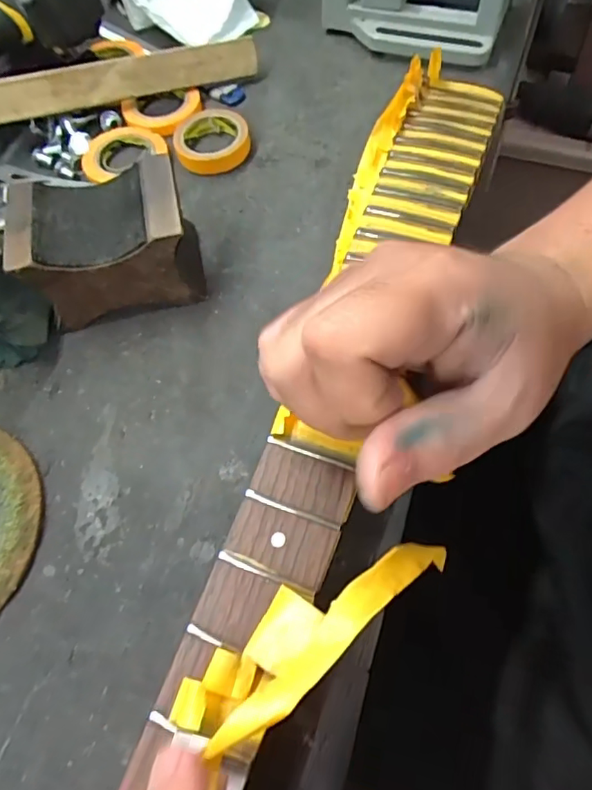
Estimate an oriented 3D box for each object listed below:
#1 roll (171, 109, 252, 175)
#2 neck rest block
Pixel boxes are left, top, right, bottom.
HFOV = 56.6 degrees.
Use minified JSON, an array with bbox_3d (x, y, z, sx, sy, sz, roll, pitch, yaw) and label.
[{"bbox_3d":[-0.059,-0.179,0.384,0.051,0.011,0.057,-15,62,-2],"label":"roll"},{"bbox_3d":[-0.105,-0.086,0.316,0.090,0.060,0.064,-12,62,-1],"label":"neck rest block"}]

